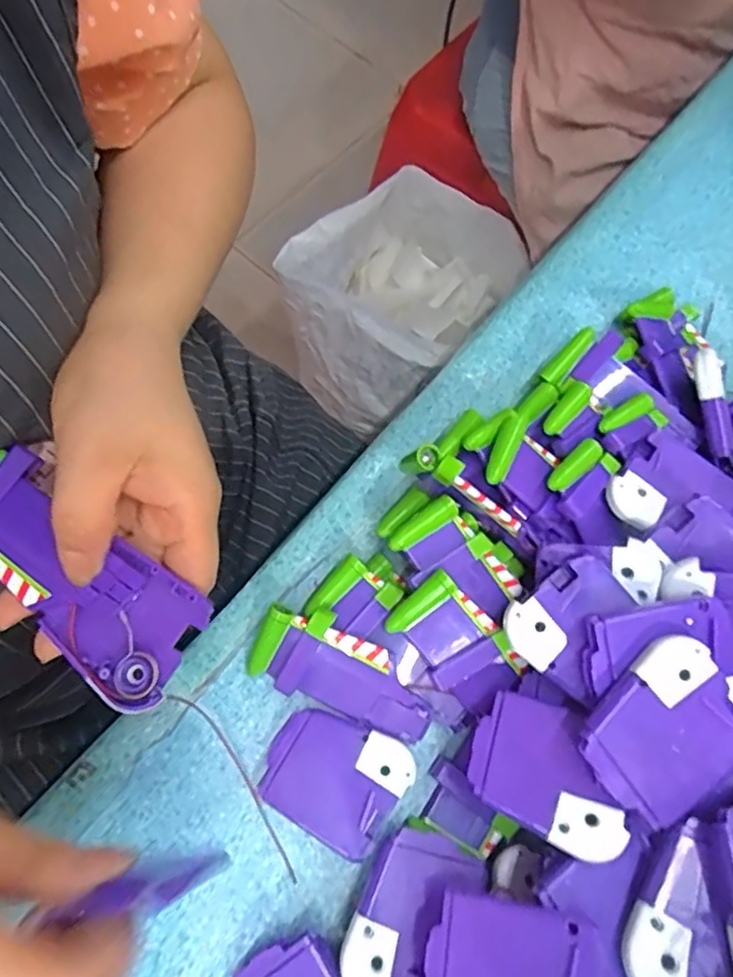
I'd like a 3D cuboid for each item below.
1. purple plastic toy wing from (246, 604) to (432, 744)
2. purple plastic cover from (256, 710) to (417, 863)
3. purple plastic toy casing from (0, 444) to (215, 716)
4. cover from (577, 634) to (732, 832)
[{"bbox_3d":[-0.010,0.087,0.306,0.088,0.014,0.042,25,97,4],"label":"purple plastic toy wing"},{"bbox_3d":[-0.015,0.132,0.293,0.062,0.012,0.052,31,71,9],"label":"purple plastic cover"},{"bbox_3d":[-0.121,0.034,0.260,0.119,0.008,0.049,41,73,6],"label":"purple plastic toy casing"},{"bbox_3d":[0.115,0.092,0.241,0.061,0.004,0.050,-43,79,-2],"label":"cover"}]

